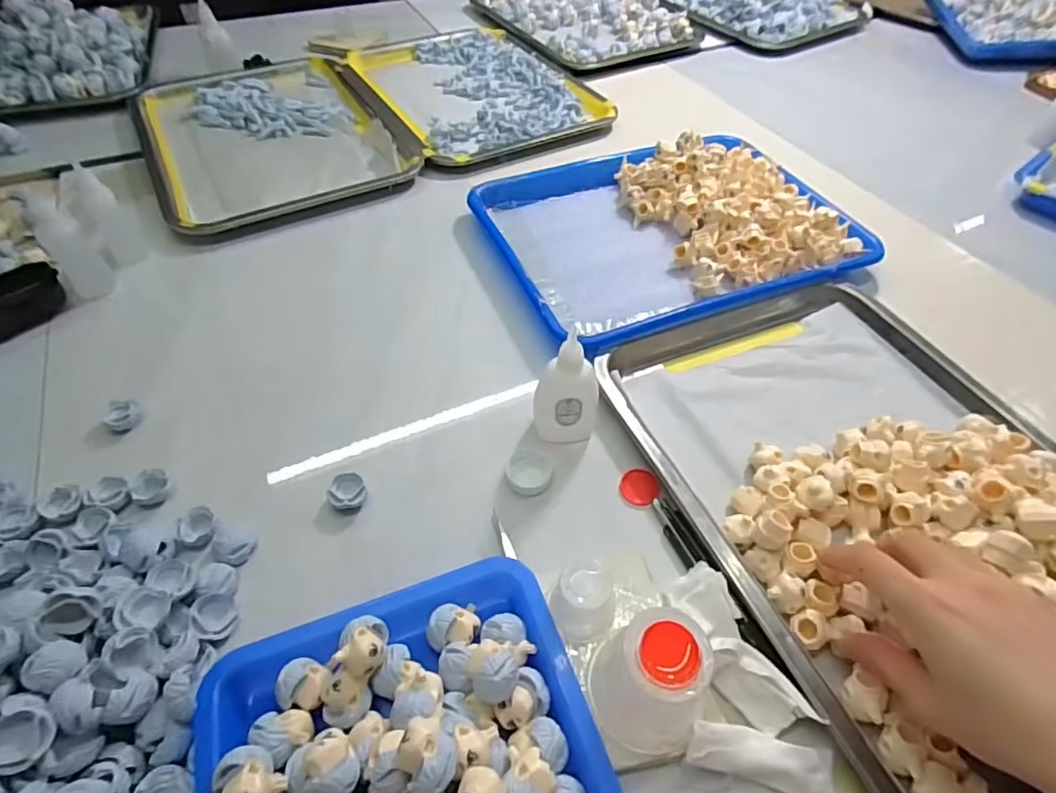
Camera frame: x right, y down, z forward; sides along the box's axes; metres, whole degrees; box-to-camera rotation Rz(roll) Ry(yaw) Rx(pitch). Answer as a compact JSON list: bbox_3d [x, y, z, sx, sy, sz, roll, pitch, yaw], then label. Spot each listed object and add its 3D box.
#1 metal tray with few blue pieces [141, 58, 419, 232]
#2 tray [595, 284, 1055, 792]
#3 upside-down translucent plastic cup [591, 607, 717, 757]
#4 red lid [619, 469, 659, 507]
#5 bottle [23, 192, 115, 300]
[{"bbox_3d":[-0.301,-0.311,0.649,0.261,0.019,0.325,-25,56,-19],"label":"metal tray with few blue pieces"},{"bbox_3d":[0.232,0.048,0.353,0.264,0.045,0.334,-21,54,-14],"label":"tray"},{"bbox_3d":[0.056,0.133,0.258,0.048,0.065,0.048,0,51,0],"label":"upside-down translucent plastic cup"},{"bbox_3d":[0.074,0.060,0.366,0.024,0.004,0.026,0,51,0],"label":"red lid"},{"bbox_3d":[-0.385,-0.125,0.463,0.029,0.076,0.039,-30,58,-22],"label":"bottle"}]

